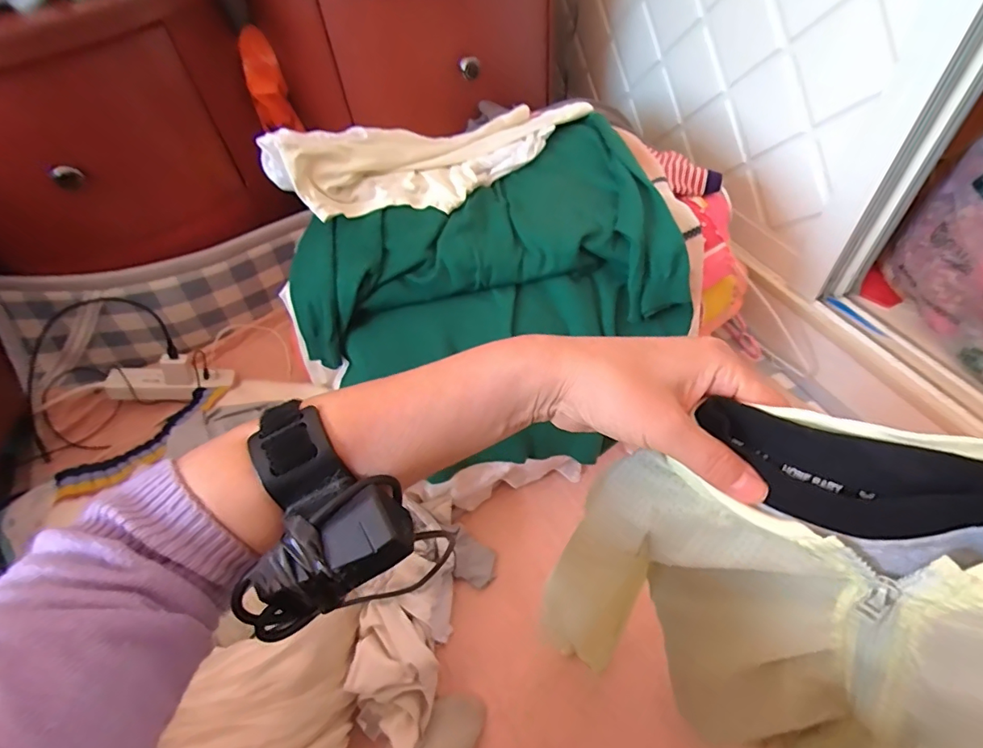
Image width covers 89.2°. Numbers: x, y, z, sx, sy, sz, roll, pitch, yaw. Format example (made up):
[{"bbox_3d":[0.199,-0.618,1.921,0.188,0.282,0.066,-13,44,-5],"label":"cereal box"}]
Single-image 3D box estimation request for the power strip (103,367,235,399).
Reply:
[{"bbox_3d":[-0.550,0.010,0.849,0.192,0.053,0.050,-2,49,-16],"label":"power strip"}]

